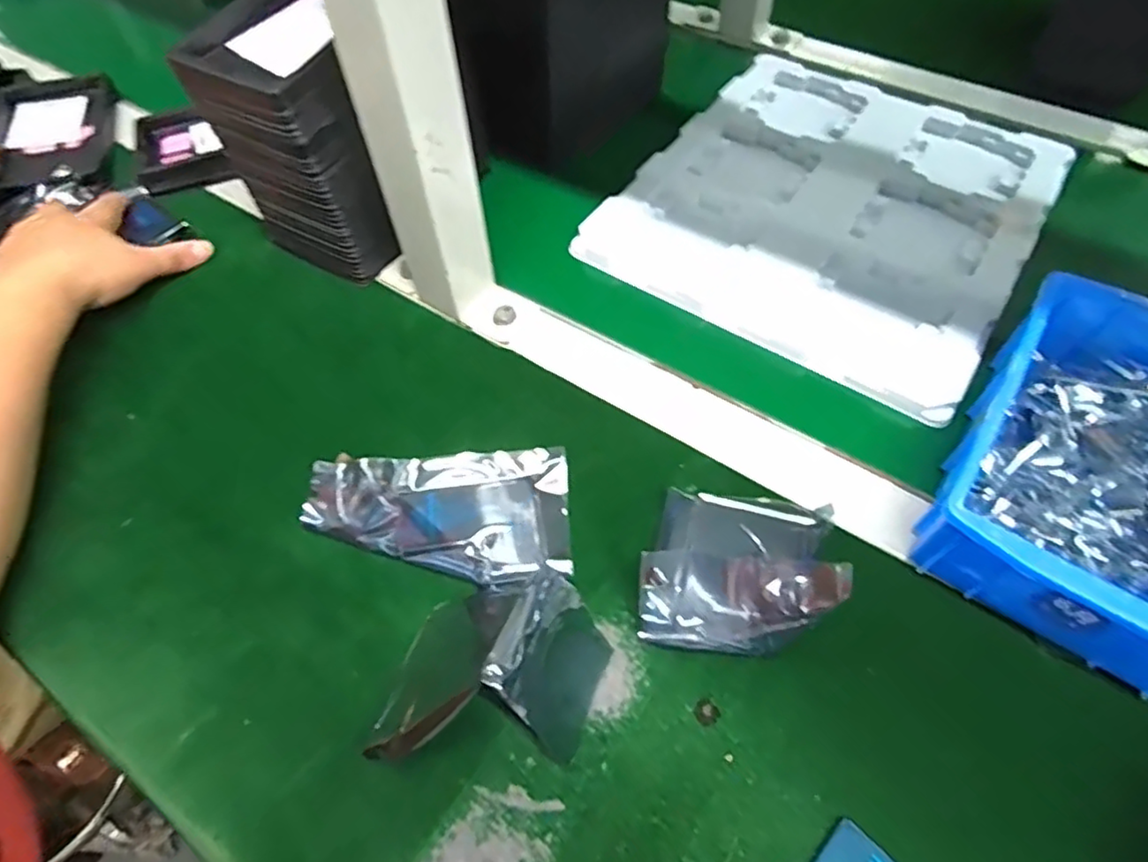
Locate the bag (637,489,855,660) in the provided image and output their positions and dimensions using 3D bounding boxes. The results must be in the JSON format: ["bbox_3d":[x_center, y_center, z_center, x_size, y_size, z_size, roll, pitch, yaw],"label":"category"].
[{"bbox_3d":[0.083,0.063,0.311,0.093,0.045,0.089,8,58,7],"label":"bag"}]

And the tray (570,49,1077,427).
[{"bbox_3d":[0.203,-0.182,0.488,0.274,0.016,0.326,30,63,19],"label":"tray"}]

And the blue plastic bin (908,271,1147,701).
[{"bbox_3d":[0.275,0.019,0.320,0.130,0.063,0.196,32,64,20],"label":"blue plastic bin"}]

